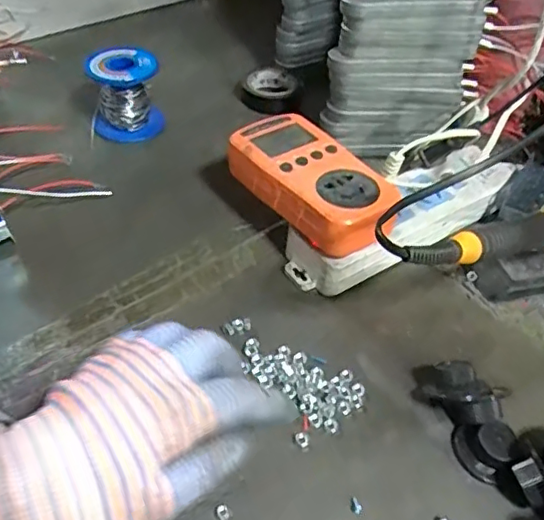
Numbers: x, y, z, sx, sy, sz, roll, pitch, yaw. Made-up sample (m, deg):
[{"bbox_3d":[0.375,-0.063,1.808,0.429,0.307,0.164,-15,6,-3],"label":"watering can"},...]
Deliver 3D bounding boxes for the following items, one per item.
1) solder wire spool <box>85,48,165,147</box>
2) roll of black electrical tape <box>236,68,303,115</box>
[{"bbox_3d":[-0.133,-0.153,0.529,0.063,0.061,0.061,-5,46,-9],"label":"solder wire spool"},{"bbox_3d":[0.000,-0.171,0.584,0.061,0.020,0.055,30,51,23],"label":"roll of black electrical tape"}]

